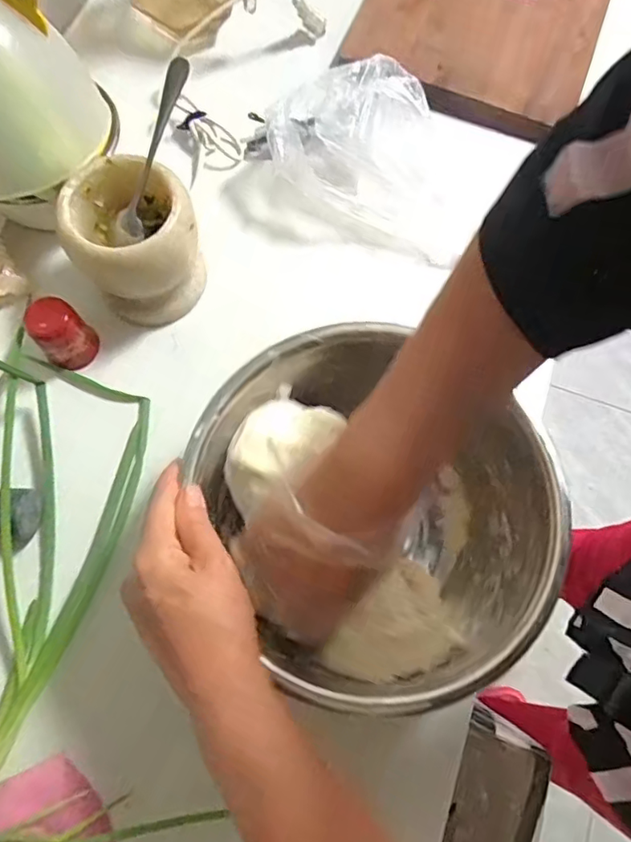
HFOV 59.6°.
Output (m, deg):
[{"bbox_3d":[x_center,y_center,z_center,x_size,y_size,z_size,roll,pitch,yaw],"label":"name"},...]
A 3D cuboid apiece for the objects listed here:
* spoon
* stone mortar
[{"bbox_3d":[-0.129,-0.214,0.439,0.022,0.022,0.134,23,100,5],"label":"spoon"},{"bbox_3d":[-0.148,-0.148,0.471,0.093,0.105,0.091,-12,73,-6],"label":"stone mortar"}]

